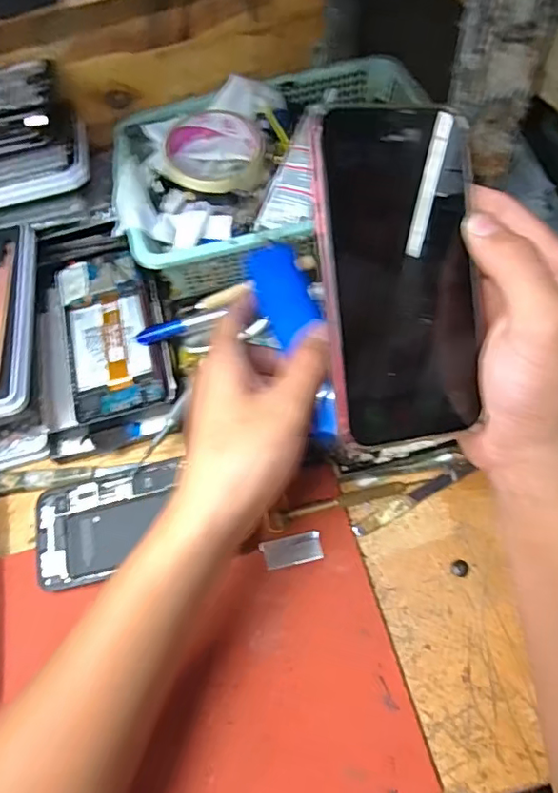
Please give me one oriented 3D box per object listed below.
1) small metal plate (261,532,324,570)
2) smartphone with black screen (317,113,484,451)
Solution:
[{"bbox_3d":[0.009,0.103,0.370,0.040,0.004,0.019,-11,62,-4],"label":"small metal plate"},{"bbox_3d":[0.056,-0.053,0.250,0.074,0.011,0.145,-6,95,-15],"label":"smartphone with black screen"}]

